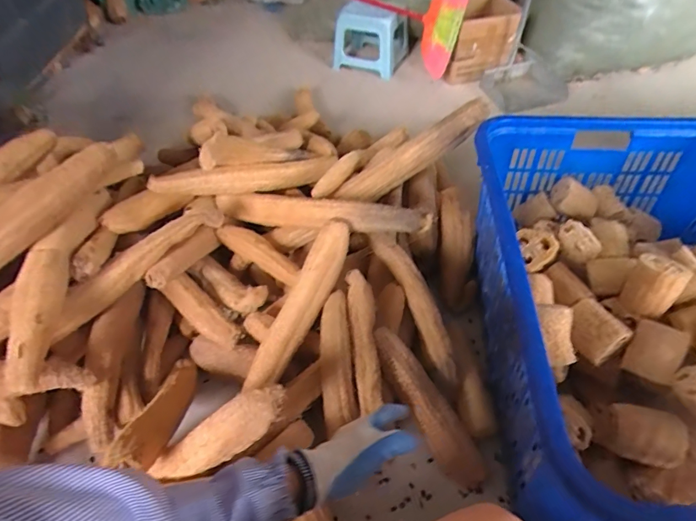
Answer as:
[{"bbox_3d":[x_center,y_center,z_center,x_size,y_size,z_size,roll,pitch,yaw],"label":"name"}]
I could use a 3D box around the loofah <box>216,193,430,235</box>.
[{"bbox_3d":[-0.077,-0.095,0.946,0.525,0.077,0.072,7,45,27],"label":"loofah"}]

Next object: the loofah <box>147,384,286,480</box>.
[{"bbox_3d":[-0.208,0.283,0.697,0.256,0.049,0.059,-35,48,10],"label":"loofah"}]

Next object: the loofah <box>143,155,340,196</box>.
[{"bbox_3d":[-0.234,-0.197,1.024,0.421,0.071,0.062,-17,48,-14],"label":"loofah"}]

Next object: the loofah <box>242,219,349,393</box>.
[{"bbox_3d":[-0.089,0.089,0.845,0.064,0.055,0.348,28,89,26],"label":"loofah"}]

